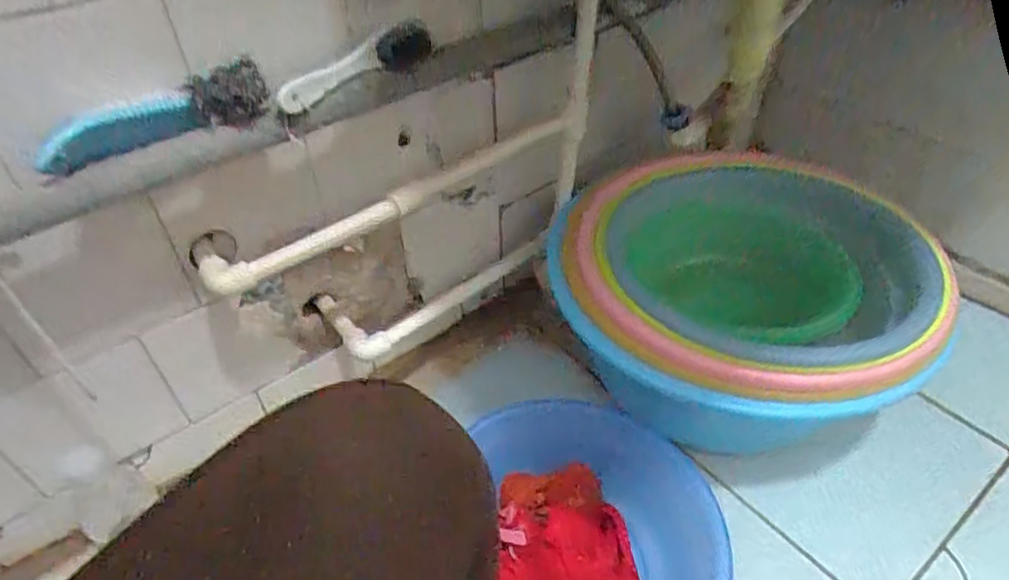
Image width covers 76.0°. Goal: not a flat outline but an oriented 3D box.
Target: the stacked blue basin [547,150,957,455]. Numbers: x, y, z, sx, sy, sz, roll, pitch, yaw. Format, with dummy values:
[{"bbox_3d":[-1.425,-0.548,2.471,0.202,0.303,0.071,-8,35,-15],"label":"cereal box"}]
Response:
[{"bbox_3d":[0.279,0.024,0.806,0.414,0.223,0.383,-2,44,2],"label":"stacked blue basin"}]

